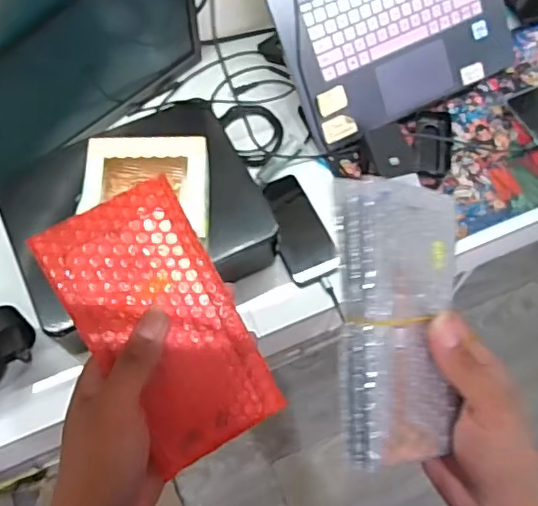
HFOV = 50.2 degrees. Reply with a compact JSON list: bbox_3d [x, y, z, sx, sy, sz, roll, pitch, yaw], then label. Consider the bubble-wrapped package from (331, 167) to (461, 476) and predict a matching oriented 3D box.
[{"bbox_3d":[0.084,0.039,0.352,0.090,0.016,0.165,0,85,-32],"label":"bubble-wrapped package"}]

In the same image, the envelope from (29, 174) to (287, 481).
[{"bbox_3d":[-0.064,0.046,0.358,0.088,0.011,0.168,-30,93,-13],"label":"envelope"}]

